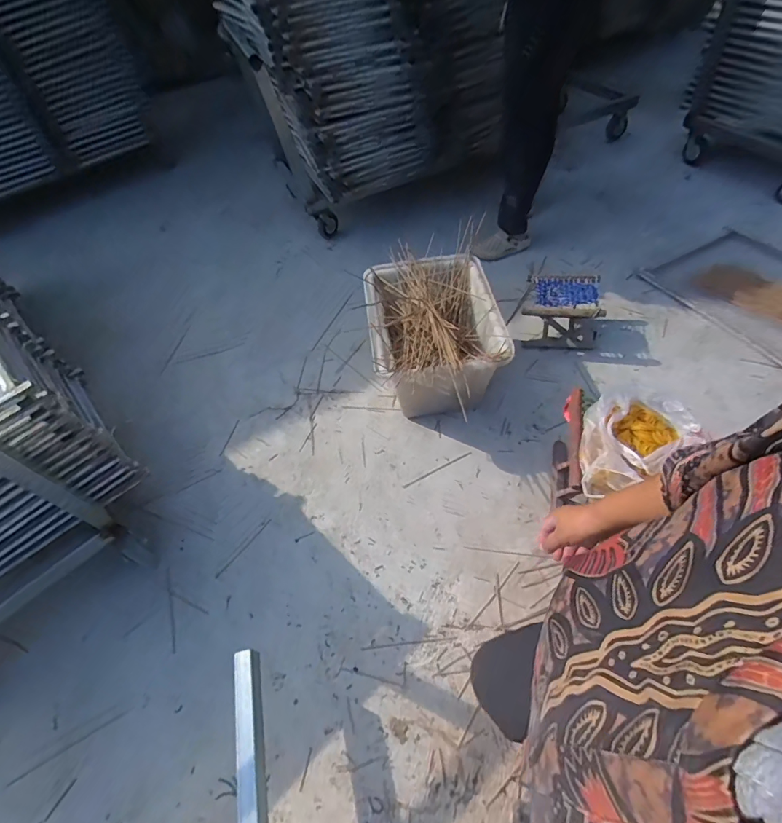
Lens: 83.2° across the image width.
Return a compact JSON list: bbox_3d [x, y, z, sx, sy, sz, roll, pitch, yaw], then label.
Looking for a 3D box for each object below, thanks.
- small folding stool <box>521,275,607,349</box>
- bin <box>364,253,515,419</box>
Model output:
[{"bbox_3d":[0.674,-0.390,1.747,0.280,0.177,0.247,2,52,8],"label":"small folding stool"},{"bbox_3d":[0.151,-0.253,1.592,0.423,0.306,0.582,-8,52,1],"label":"bin"}]

